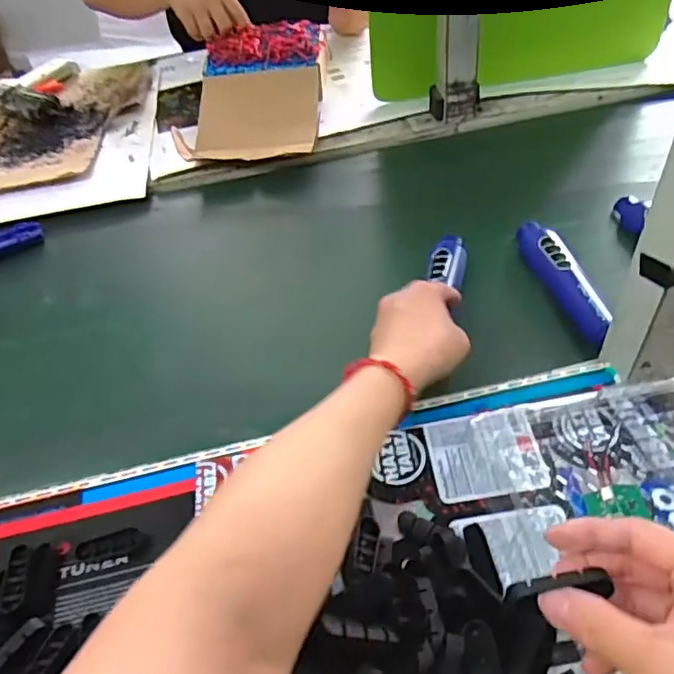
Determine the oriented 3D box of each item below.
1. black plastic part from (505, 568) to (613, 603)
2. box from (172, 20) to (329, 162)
[{"bbox_3d":[0.105,0.119,0.285,0.048,0.008,0.011,-9,46,7],"label":"black plastic part"},{"bbox_3d":[-0.111,-0.347,0.839,0.180,0.070,0.284,-2,48,7],"label":"box"}]

